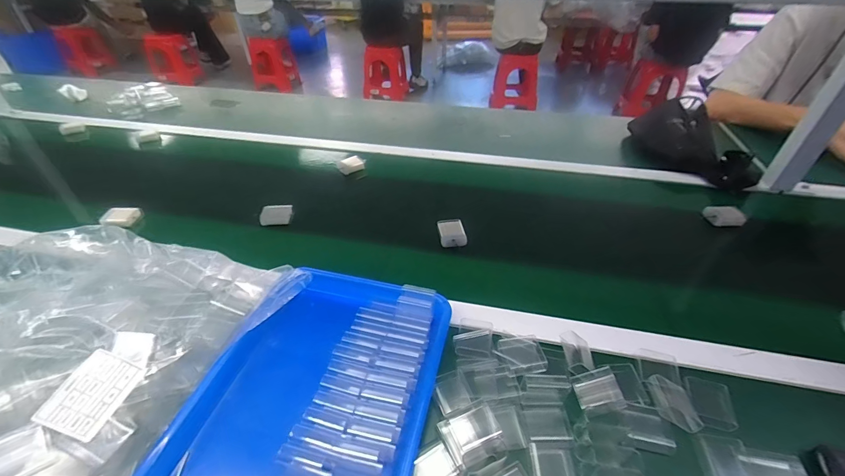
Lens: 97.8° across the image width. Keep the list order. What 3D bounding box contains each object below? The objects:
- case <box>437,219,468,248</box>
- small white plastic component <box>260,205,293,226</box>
[{"bbox_3d":[0.050,-0.009,0.626,0.042,0.014,0.061,-6,40,-6],"label":"case"},{"bbox_3d":[-0.263,-0.042,0.665,0.049,0.018,0.044,-4,40,-3],"label":"small white plastic component"}]

